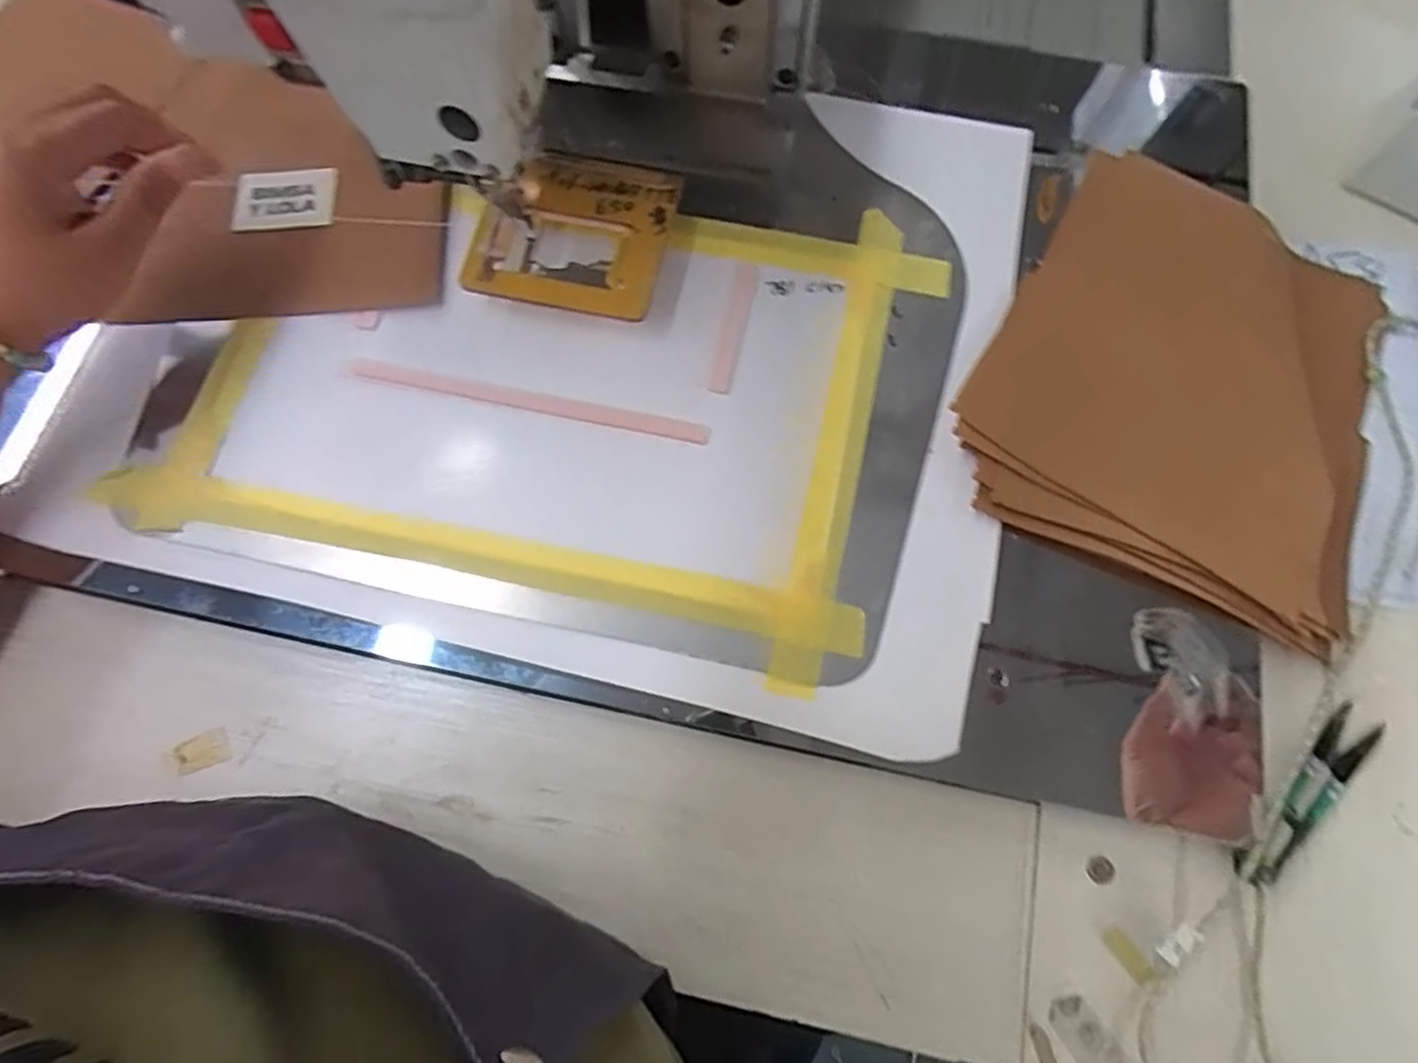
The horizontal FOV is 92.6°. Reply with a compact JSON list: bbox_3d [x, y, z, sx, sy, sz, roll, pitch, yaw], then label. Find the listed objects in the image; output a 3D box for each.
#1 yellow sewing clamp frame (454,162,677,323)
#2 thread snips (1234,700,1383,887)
[{"bbox_3d":[-0.075,-0.163,0.376,0.102,0.013,0.086,13,80,1],"label":"yellow sewing clamp frame"},{"bbox_3d":[0.282,0.123,0.316,0.106,0.013,0.025,-38,76,-10],"label":"thread snips"}]

